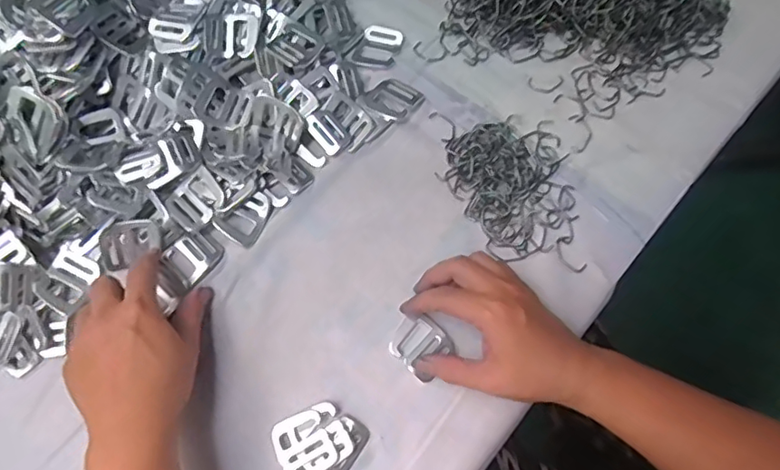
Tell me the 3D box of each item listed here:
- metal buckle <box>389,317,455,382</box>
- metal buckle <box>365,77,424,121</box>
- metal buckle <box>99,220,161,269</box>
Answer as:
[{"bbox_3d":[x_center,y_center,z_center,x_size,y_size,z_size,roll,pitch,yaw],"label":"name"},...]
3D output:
[{"bbox_3d":[0.023,0.081,0.421,0.043,0.011,0.039,42,76,17],"label":"metal buckle"},{"bbox_3d":[0.001,-0.120,0.496,0.046,0.009,0.042,38,75,16],"label":"metal buckle"},{"bbox_3d":[-0.206,0.007,0.449,0.044,0.007,0.035,-10,105,-16],"label":"metal buckle"}]

